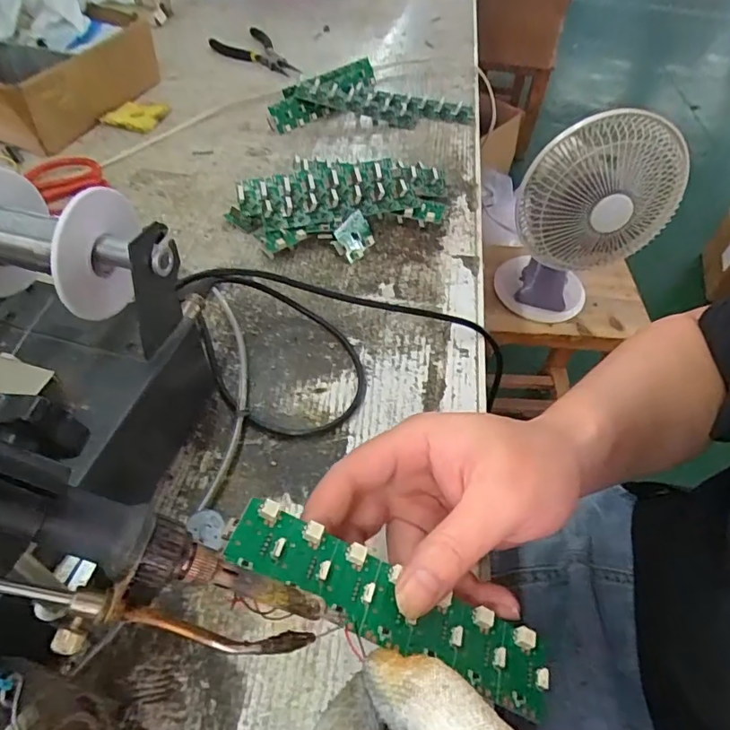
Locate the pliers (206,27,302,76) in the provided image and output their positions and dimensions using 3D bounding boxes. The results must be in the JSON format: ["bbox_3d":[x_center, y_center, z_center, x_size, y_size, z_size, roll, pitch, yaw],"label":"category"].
[{"bbox_3d":[-0.146,-0.412,0.684,0.074,0.016,0.156,-24,56,-22],"label":"pliers"}]

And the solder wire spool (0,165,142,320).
[{"bbox_3d":[-0.162,-0.057,0.266,0.086,0.065,0.058,14,50,6],"label":"solder wire spool"}]

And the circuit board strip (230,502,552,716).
[{"bbox_3d":[0.011,0.095,0.204,0.137,0.005,0.028,28,52,-2],"label":"circuit board strip"}]

